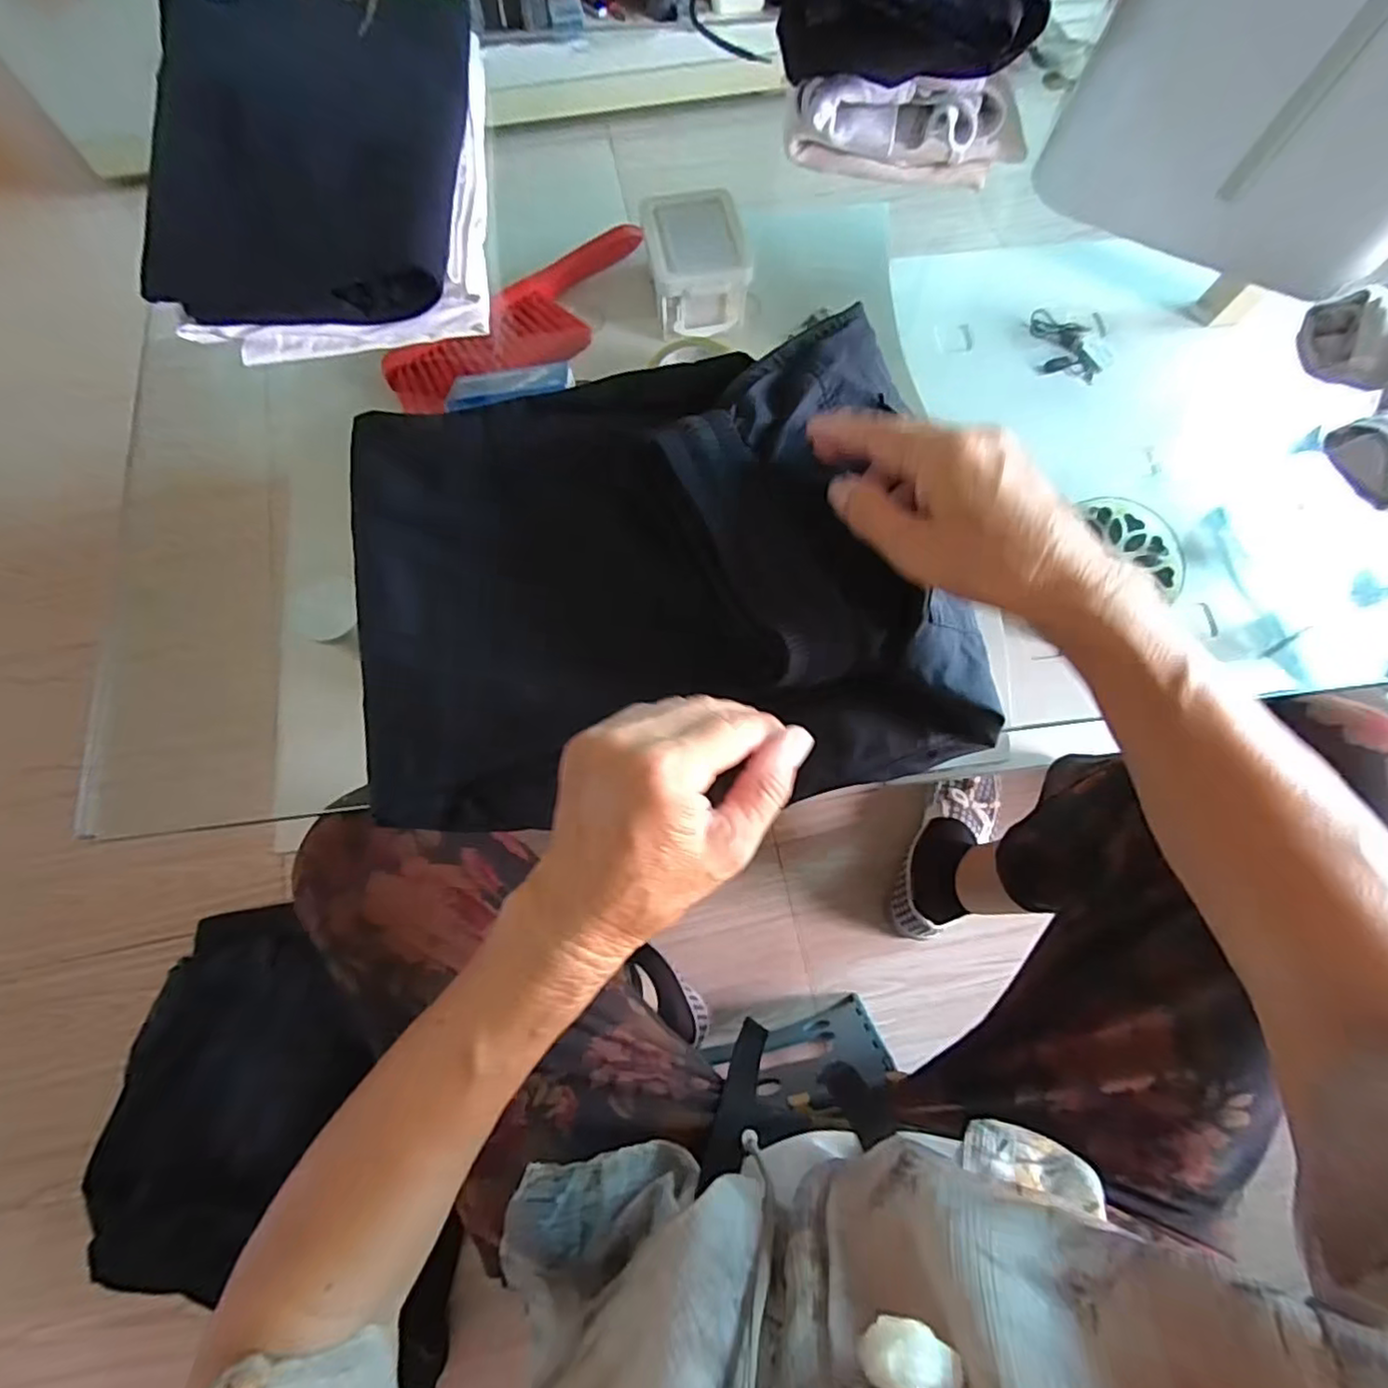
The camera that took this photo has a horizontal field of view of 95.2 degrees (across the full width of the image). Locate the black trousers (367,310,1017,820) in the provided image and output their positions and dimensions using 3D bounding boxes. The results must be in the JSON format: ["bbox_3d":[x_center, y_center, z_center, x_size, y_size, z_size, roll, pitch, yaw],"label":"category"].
[{"bbox_3d":[-0.024,-0.071,0.373,0.338,0.096,0.263,-9,74,-4],"label":"black trousers"}]

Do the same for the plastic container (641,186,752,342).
[{"bbox_3d":[0.002,-0.435,0.642,0.095,0.065,0.116,-9,74,-4],"label":"plastic container"}]

